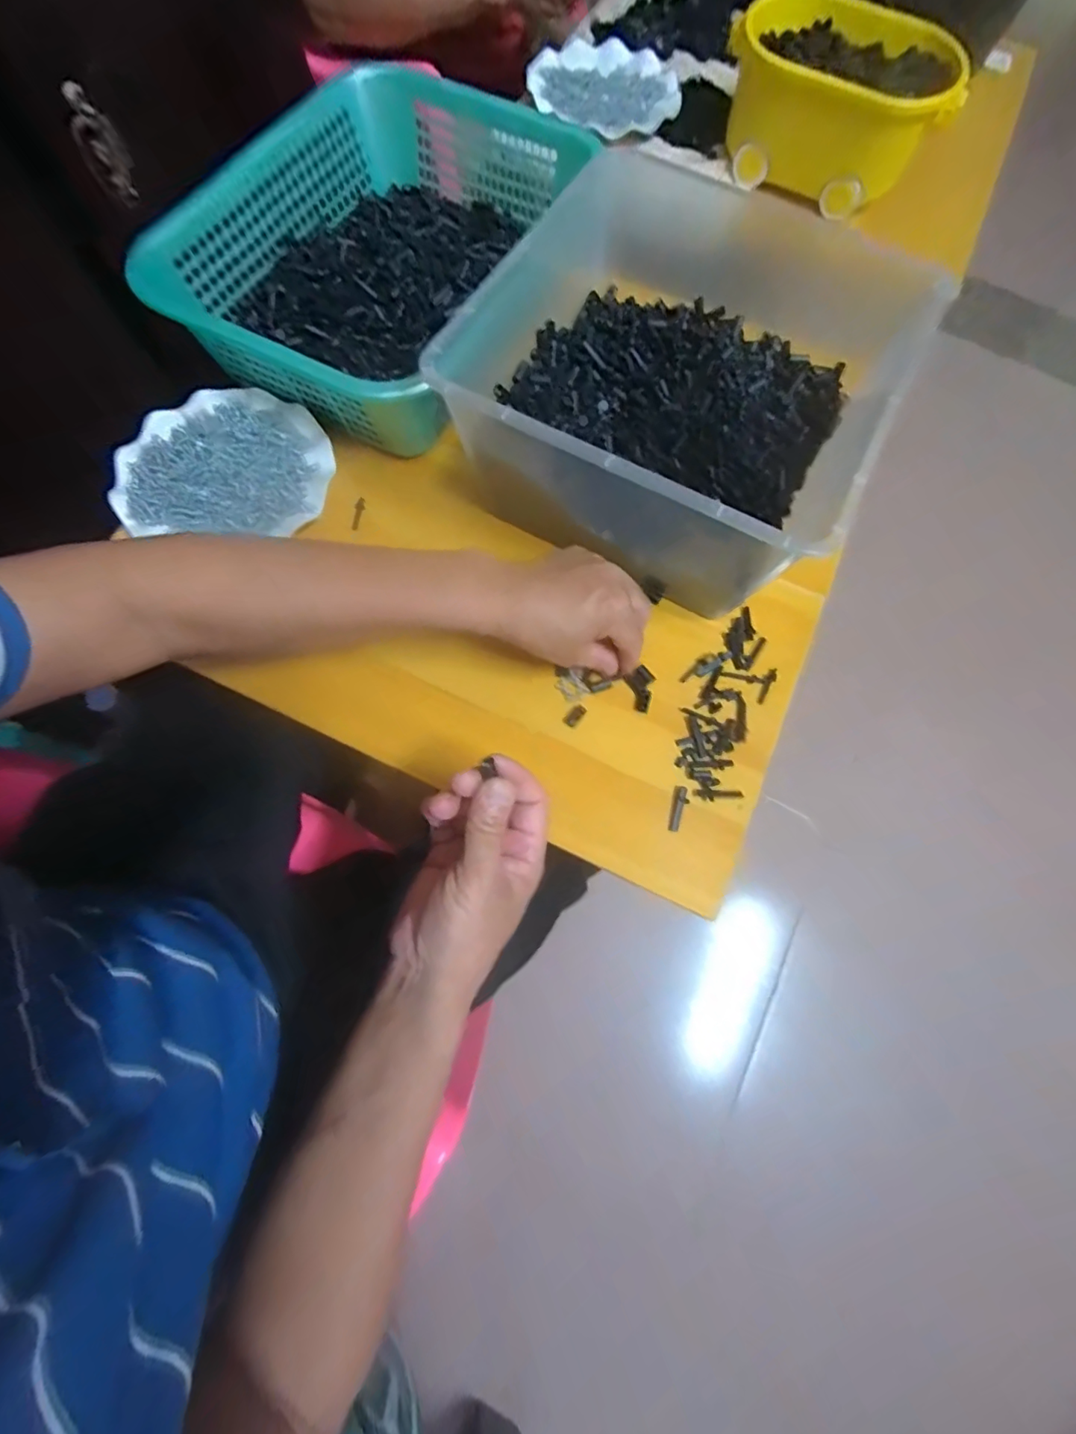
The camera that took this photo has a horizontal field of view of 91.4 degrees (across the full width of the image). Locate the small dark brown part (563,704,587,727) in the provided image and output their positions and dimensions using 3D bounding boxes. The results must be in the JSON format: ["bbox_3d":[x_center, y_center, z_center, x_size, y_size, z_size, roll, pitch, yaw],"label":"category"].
[{"bbox_3d":[0.030,-0.001,0.424,0.020,0.004,0.011,-43,79,-14],"label":"small dark brown part"}]

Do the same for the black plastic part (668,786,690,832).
[{"bbox_3d":[0.110,0.071,0.407,0.012,0.004,0.036,15,73,2],"label":"black plastic part"}]

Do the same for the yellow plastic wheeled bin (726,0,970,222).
[{"bbox_3d":[0.340,-0.706,0.602,0.246,0.087,0.186,38,75,9],"label":"yellow plastic wheeled bin"}]

